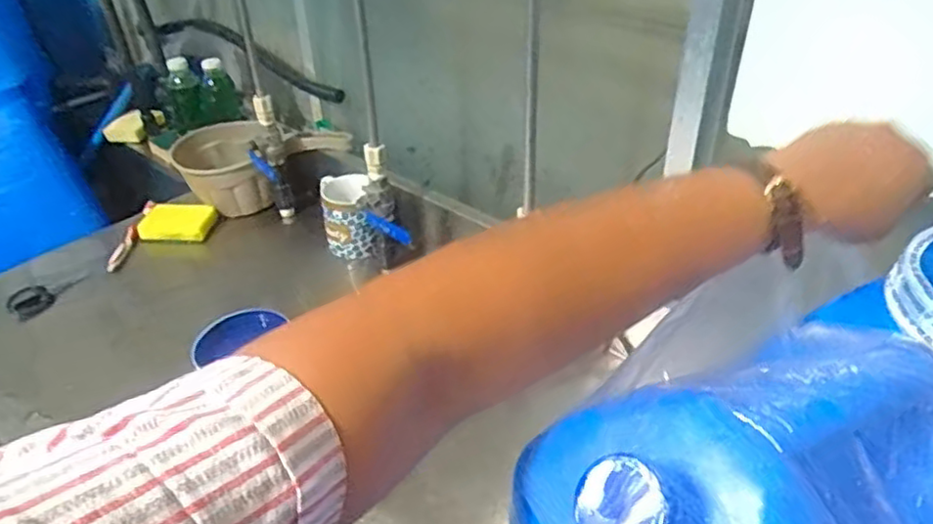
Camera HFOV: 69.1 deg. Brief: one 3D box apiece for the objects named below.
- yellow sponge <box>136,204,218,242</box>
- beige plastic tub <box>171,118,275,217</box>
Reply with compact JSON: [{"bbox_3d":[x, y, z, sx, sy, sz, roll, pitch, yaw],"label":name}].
[{"bbox_3d":[-0.467,-0.062,1.096,0.105,0.031,0.073,0,36,1],"label":"yellow sponge"},{"bbox_3d":[-0.405,-0.152,1.134,0.142,0.129,0.171,-18,39,-22],"label":"beige plastic tub"}]

